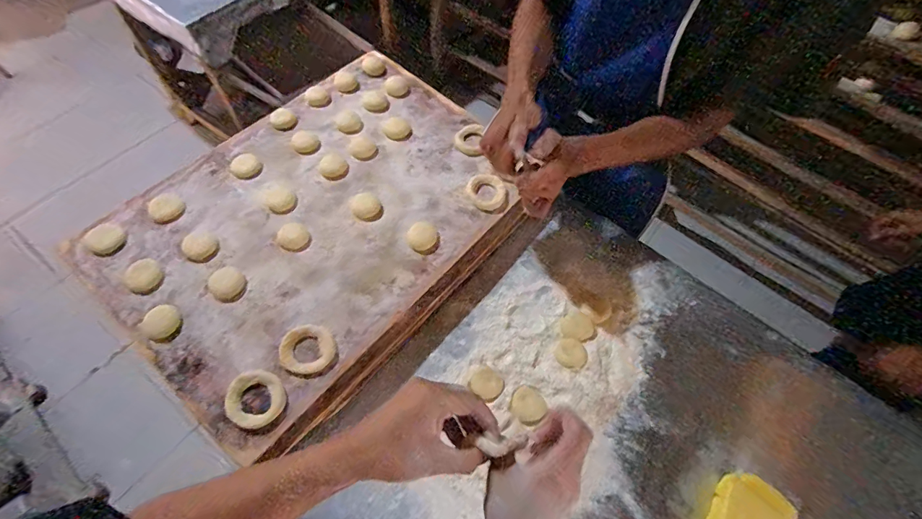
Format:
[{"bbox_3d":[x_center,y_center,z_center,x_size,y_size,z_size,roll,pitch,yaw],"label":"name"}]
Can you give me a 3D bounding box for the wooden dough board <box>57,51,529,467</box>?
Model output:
[{"bbox_3d":[-0.210,-0.074,0.646,0.439,0.027,0.575,40,66,16],"label":"wooden dough board"}]

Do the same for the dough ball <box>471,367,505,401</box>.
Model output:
[{"bbox_3d":[0.035,0.169,0.574,0.042,0.020,0.037,33,64,14],"label":"dough ball"}]

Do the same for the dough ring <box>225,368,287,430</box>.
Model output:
[{"bbox_3d":[-0.245,0.164,0.503,0.068,0.009,0.062,2,61,-3],"label":"dough ring"}]

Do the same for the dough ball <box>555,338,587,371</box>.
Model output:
[{"bbox_3d":[0.157,0.134,0.603,0.041,0.010,0.044,2,61,-3],"label":"dough ball"}]

